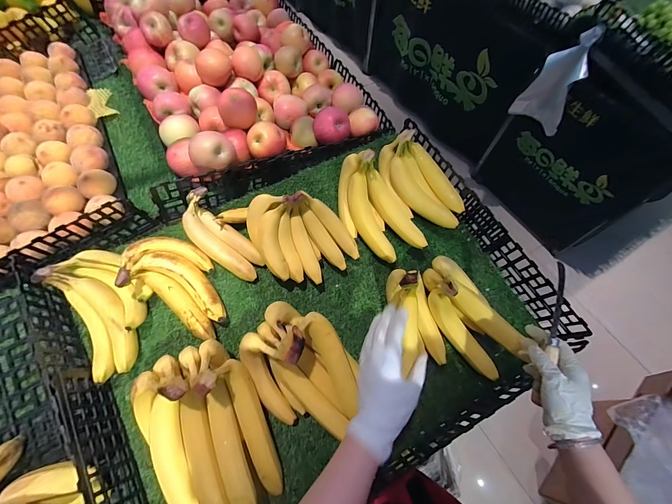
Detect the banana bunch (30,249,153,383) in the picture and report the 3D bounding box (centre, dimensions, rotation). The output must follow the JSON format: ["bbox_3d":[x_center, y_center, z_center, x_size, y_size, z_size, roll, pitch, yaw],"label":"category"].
[{"bbox_3d":[-0.411,0.100,0.546,0.121,0.070,0.232,-25,84,-14],"label":"banana bunch"}]

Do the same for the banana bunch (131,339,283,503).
[{"bbox_3d":[-0.202,0.278,0.457,0.174,0.132,0.254,-22,66,-13],"label":"banana bunch"}]

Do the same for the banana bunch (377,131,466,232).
[{"bbox_3d":[0.197,-0.165,0.667,0.128,0.132,0.223,-28,68,-15],"label":"banana bunch"}]

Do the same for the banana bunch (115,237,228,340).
[{"bbox_3d":[-0.298,0.052,0.586,0.212,0.074,0.133,27,65,11],"label":"banana bunch"}]

